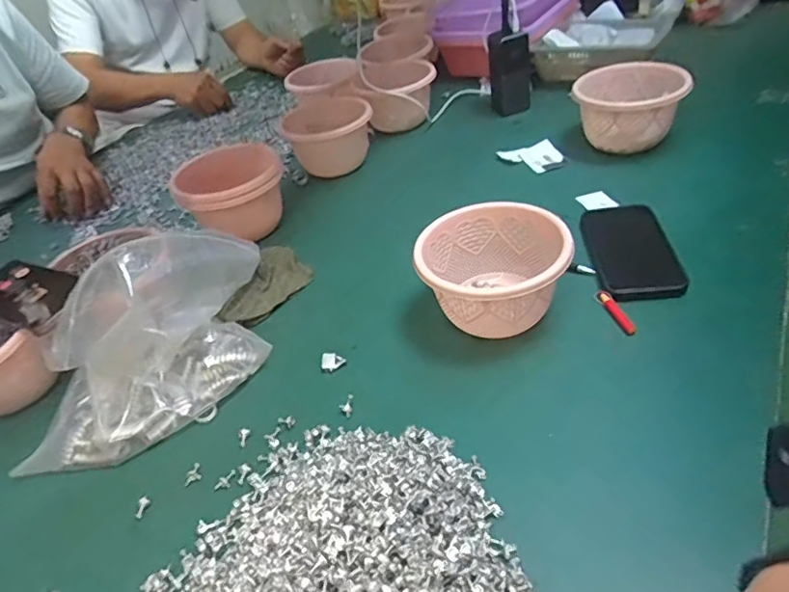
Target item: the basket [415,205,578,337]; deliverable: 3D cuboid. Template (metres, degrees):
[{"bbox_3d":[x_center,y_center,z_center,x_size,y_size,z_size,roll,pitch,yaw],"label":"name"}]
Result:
[{"bbox_3d":[0.097,-0.027,0.549,0.136,0.098,0.136,-6,41,5],"label":"basket"}]

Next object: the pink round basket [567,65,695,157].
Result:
[{"bbox_3d":[0.348,-0.279,0.807,0.150,0.086,0.140,11,45,23],"label":"pink round basket"}]

